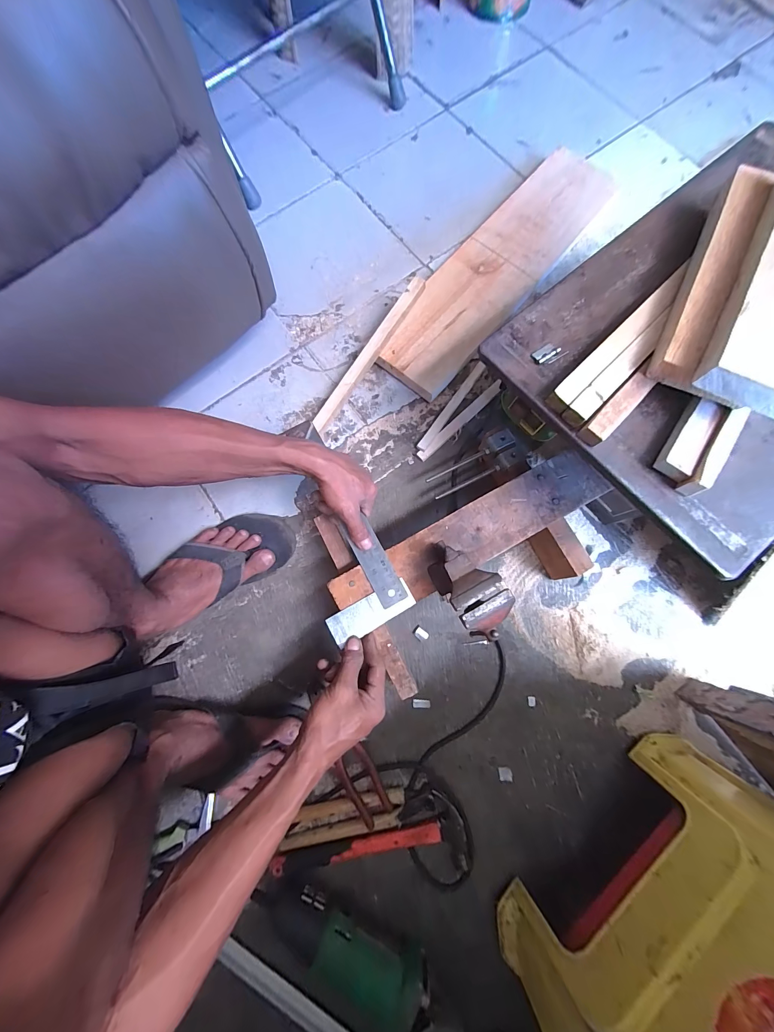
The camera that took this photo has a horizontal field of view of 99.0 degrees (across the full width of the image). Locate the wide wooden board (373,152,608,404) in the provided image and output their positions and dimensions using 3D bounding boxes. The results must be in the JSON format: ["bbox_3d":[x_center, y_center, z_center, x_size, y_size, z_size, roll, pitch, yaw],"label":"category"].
[{"bbox_3d":[0.212,-0.474,0.630,0.166,0.043,0.597,38,82,8],"label":"wide wooden board"}]

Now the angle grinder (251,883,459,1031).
[{"bbox_3d":[-0.038,0.551,0.388,0.261,0.080,0.091,27,81,6],"label":"angle grinder"}]

